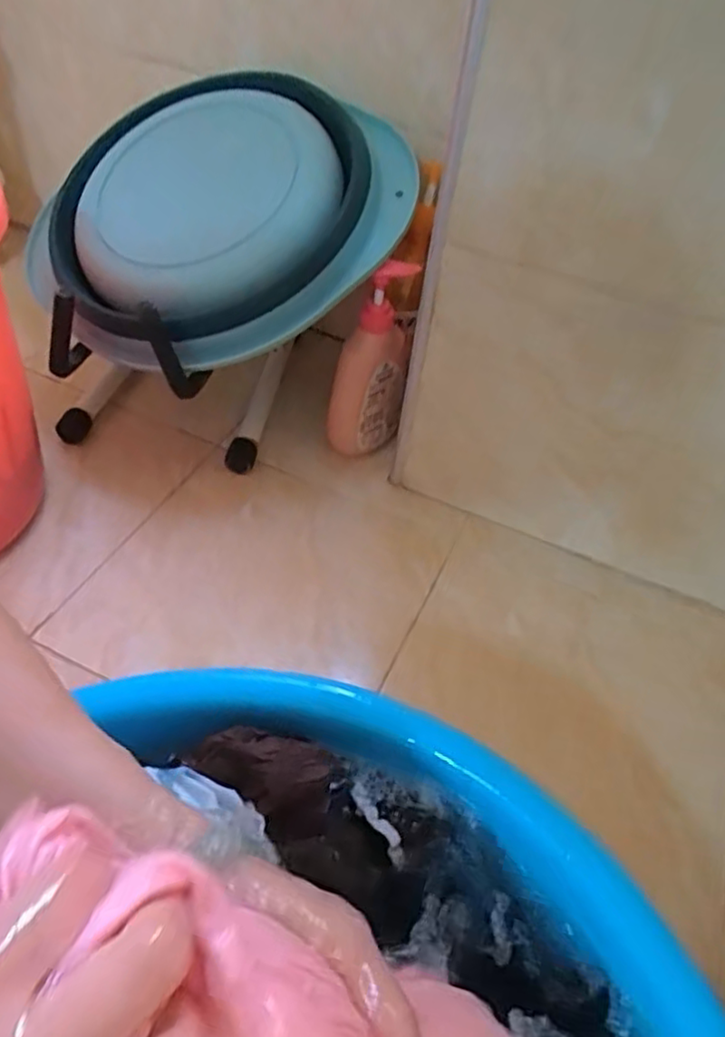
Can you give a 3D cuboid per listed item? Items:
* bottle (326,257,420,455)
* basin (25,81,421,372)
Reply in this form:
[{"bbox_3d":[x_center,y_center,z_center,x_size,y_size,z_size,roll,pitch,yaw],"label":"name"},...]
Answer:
[{"bbox_3d":[0.007,-0.165,0.724,0.079,0.230,0.066,7,47,-1],"label":"bottle"},{"bbox_3d":[-0.159,-0.316,0.679,0.357,0.055,0.357,-2,72,7],"label":"basin"}]

